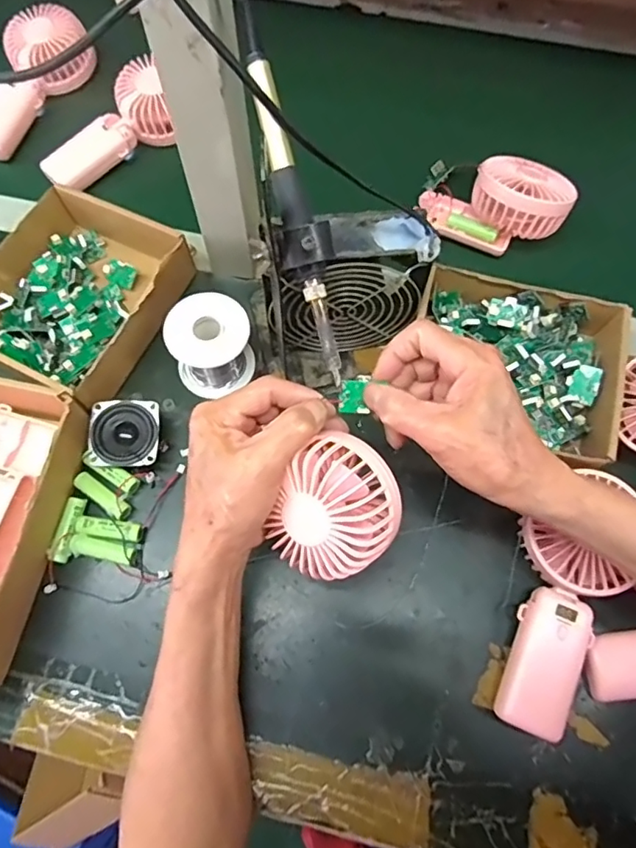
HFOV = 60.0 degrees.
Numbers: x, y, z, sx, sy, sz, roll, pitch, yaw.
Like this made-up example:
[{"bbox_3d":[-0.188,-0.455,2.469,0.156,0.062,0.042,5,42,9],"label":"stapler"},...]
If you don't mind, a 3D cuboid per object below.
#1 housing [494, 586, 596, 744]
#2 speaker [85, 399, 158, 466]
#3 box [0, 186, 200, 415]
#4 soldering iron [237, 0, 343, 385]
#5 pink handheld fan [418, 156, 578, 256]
[{"bbox_3d":[0.160,0.167,0.390,0.046,0.030,0.096,21,71,8],"label":"housing"},{"bbox_3d":[-0.156,0.009,0.447,0.053,0.024,0.055,1,69,0],"label":"speaker"},{"bbox_3d":[-0.206,-0.117,0.478,0.158,0.047,0.179,27,72,9],"label":"box"},{"bbox_3d":[-0.014,-0.126,0.310,0.018,0.019,0.206,-16,102,-6],"label":"soldering iron"},{"bbox_3d":[0.170,-0.207,0.517,0.124,0.063,0.072,-4,70,-1],"label":"pink handheld fan"}]

